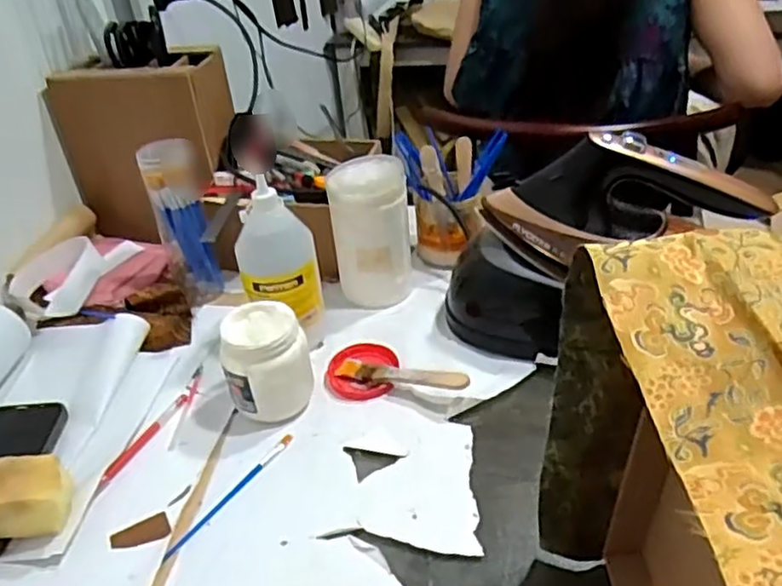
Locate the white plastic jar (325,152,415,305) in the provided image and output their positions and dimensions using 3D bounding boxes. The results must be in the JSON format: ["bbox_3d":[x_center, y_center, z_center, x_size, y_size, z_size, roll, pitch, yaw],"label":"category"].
[{"bbox_3d":[-0.021,-0.071,0.750,0.082,0.140,0.083,-4,36,3],"label":"white plastic jar"}]

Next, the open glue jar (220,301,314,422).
[{"bbox_3d":[-0.113,0.065,0.625,0.077,0.086,0.077,-4,36,3],"label":"open glue jar"}]

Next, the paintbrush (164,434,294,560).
[{"bbox_3d":[-0.130,0.166,0.568,0.011,0.005,0.142,19,44,31],"label":"paintbrush"}]

